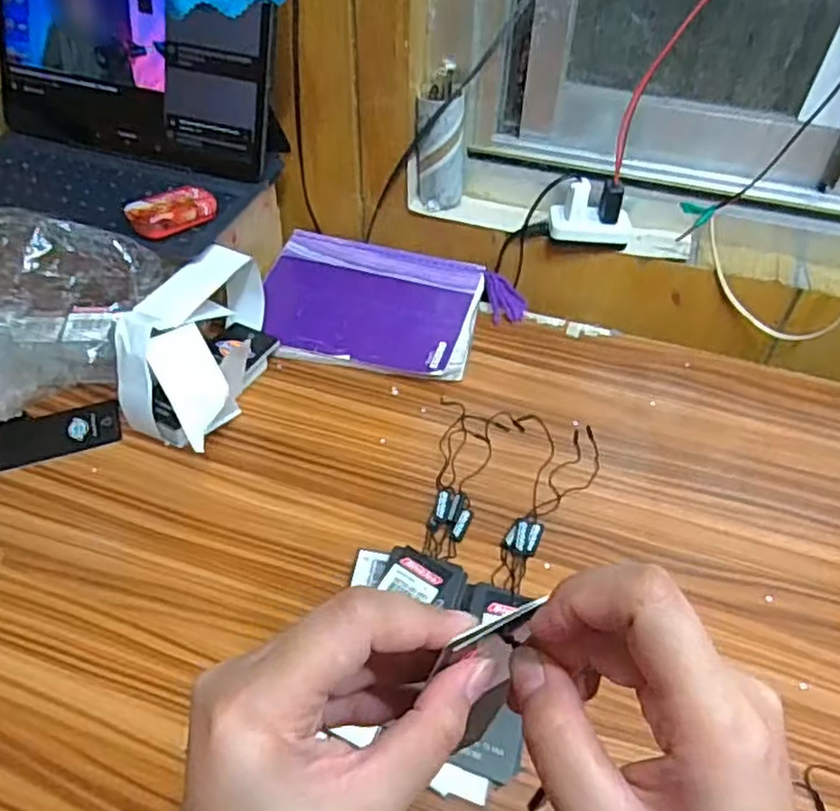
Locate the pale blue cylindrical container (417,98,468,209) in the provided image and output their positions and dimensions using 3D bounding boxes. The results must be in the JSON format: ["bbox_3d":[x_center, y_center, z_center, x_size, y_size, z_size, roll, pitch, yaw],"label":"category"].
[{"bbox_3d":[0.020,-0.232,0.631,0.045,0.093,0.041,1,46,-1],"label":"pale blue cylindrical container"}]

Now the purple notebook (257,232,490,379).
[{"bbox_3d":[-0.049,-0.096,0.650,0.200,0.032,0.149,9,46,7],"label":"purple notebook"}]

